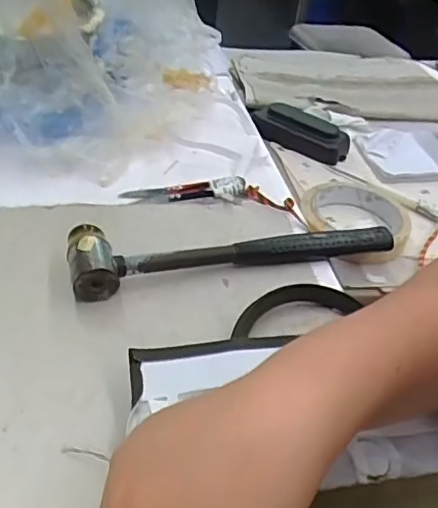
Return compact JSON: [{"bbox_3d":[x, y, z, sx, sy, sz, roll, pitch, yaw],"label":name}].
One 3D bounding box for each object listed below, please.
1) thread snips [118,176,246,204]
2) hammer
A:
[{"bbox_3d":[-0.029,-0.054,0.483,0.102,0.014,0.022,-3,39,-10],"label":"thread snips"},{"bbox_3d":[0.012,-0.008,0.420,0.239,0.027,0.050,-8,40,-16],"label":"hammer"}]

